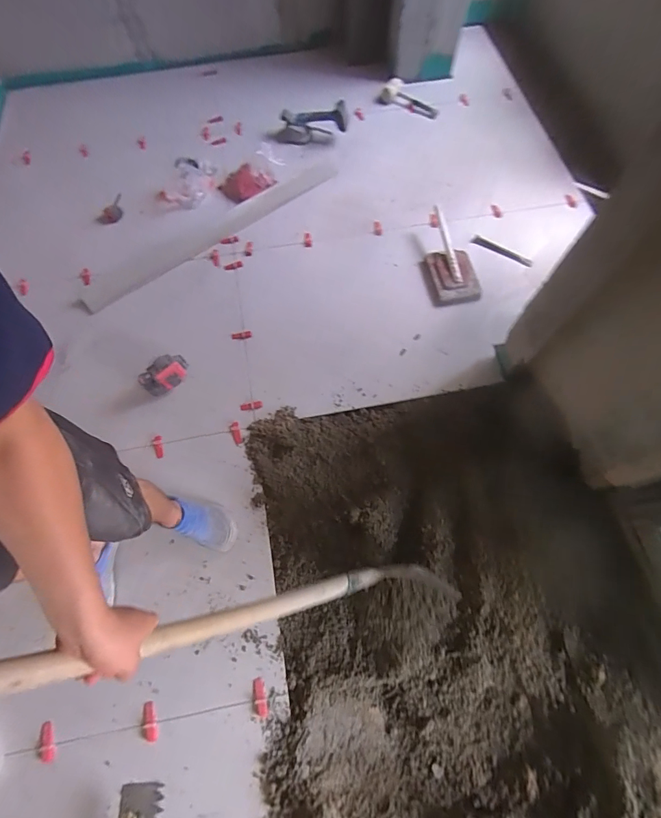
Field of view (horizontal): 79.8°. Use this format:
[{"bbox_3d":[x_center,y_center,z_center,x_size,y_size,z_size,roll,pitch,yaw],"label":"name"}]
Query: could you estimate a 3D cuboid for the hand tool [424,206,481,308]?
[{"bbox_3d":[0.434,-0.596,1.536,0.175,0.107,0.419,-13,69,-5],"label":"hand tool"}]

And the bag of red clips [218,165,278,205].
[{"bbox_3d":[-0.373,-0.954,1.687,0.270,0.122,0.070,-2,66,27],"label":"bag of red clips"}]

